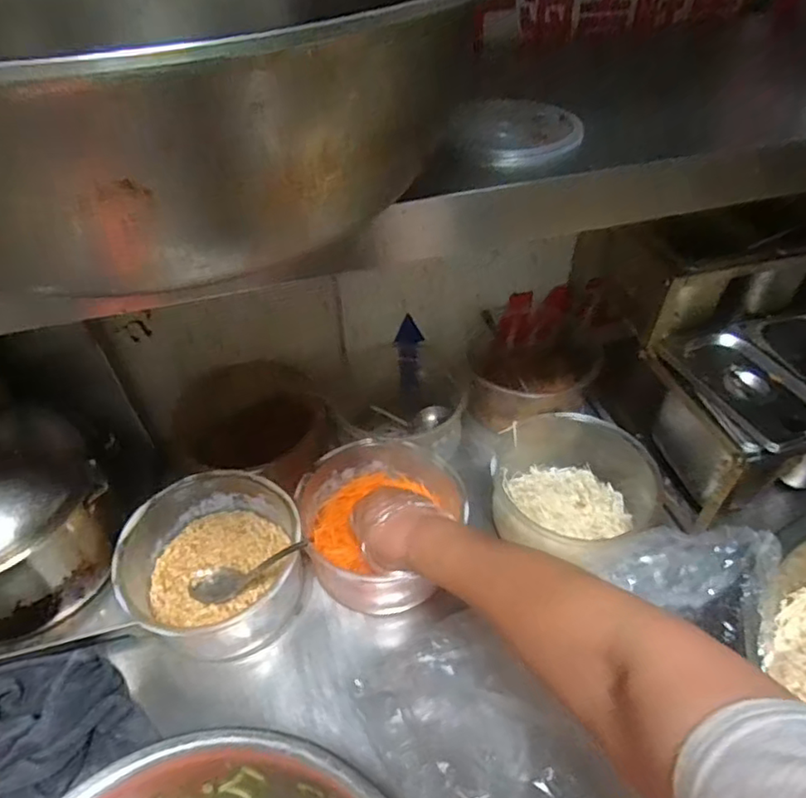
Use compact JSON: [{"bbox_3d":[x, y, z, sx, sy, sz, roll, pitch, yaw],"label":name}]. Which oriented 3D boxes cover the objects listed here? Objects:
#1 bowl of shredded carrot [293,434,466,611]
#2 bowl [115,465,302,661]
[{"bbox_3d":[-0.022,0.132,0.662,0.169,0.086,0.179,-1,45,1],"label":"bowl of shredded carrot"},{"bbox_3d":[-0.188,0.167,0.613,0.168,0.091,0.159,-1,45,1],"label":"bowl"}]

